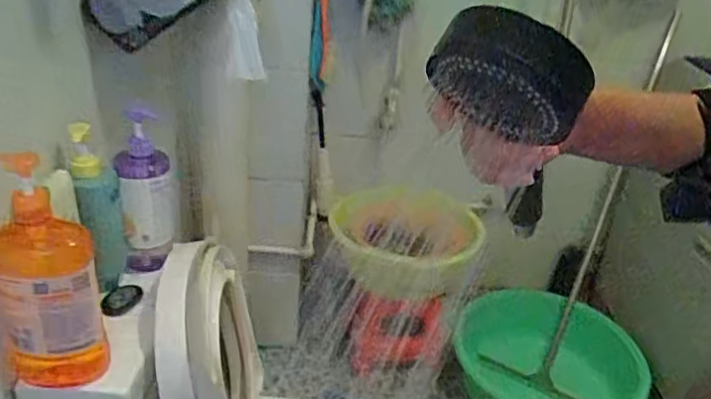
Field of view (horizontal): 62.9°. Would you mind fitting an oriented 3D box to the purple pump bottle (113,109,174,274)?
[{"bbox_3d":[-0.305,0.002,0.849,0.072,0.252,0.059,-3,28,-14],"label":"purple pump bottle"}]

